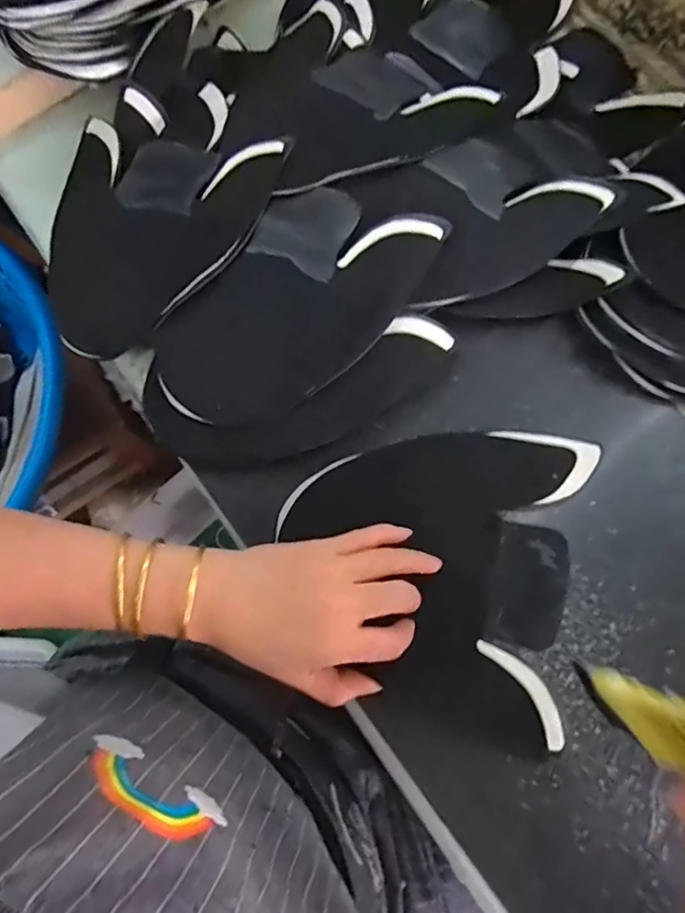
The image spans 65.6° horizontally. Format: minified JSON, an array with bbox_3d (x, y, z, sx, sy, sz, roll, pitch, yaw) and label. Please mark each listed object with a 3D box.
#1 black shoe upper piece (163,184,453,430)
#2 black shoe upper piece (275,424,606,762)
[{"bbox_3d":[-0.035,-0.109,0.381,0.127,0.024,0.205,37,80,8],"label":"black shoe upper piece"},{"bbox_3d":[0.055,0.066,0.346,0.190,0.022,0.199,14,77,4],"label":"black shoe upper piece"}]

